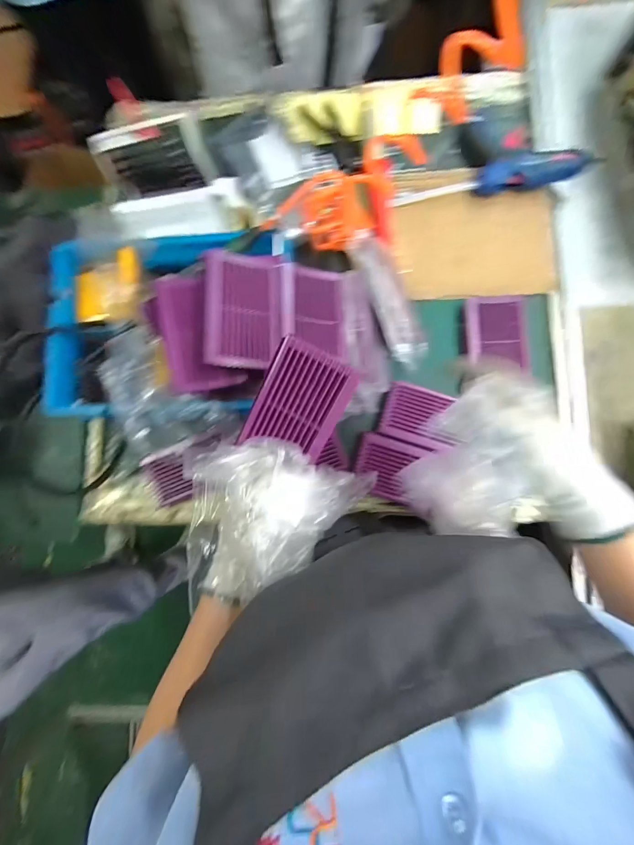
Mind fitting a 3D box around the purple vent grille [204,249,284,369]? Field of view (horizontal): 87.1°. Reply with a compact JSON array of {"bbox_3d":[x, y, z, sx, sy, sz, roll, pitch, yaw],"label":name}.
[{"bbox_3d":[-0.088,-0.143,0.420,0.096,0.022,0.147,1,81,-25],"label":"purple vent grille"}]

